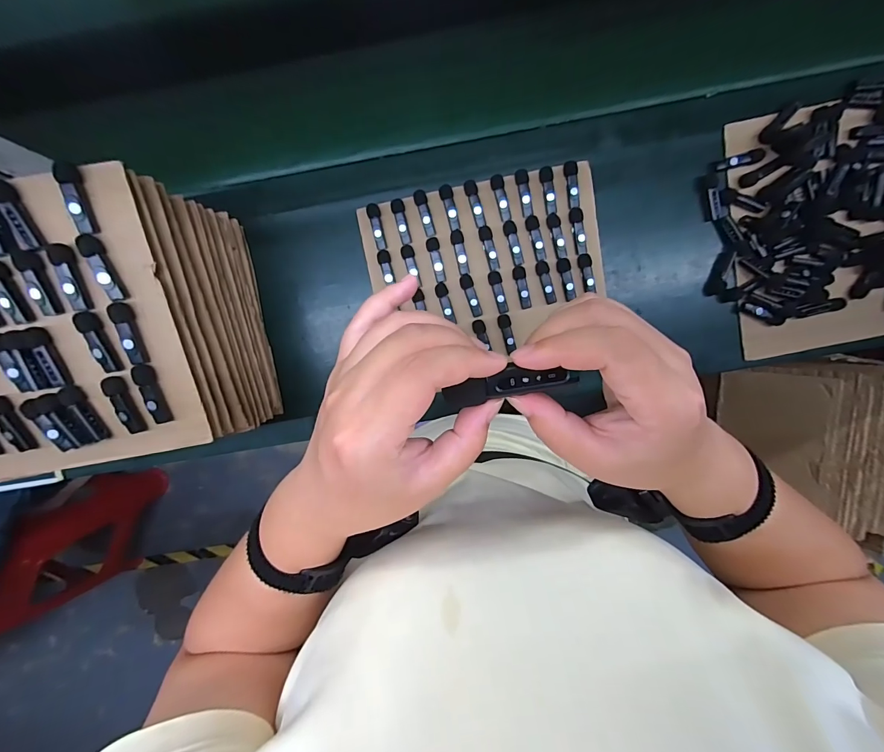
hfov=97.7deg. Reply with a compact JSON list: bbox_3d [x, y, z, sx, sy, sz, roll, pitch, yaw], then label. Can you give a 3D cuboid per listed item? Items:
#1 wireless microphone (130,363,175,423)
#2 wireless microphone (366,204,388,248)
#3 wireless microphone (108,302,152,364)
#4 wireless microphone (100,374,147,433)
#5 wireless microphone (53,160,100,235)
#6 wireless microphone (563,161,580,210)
[{"bbox_3d":[-0.314,0.021,0.417,0.015,0.018,0.066,-9,95,2],"label":"wireless microphone"},{"bbox_3d":[-0.097,-0.224,0.579,0.020,0.010,0.067,-10,99,2],"label":"wireless microphone"},{"bbox_3d":[-0.322,-0.043,0.398,0.012,0.021,0.063,-9,95,2],"label":"wireless microphone"},{"bbox_3d":[-0.345,0.032,0.420,0.015,0.021,0.066,-14,98,3],"label":"wireless microphone"},{"bbox_3d":[-0.350,-0.171,0.369,0.015,0.016,0.065,-9,95,2],"label":"wireless microphone"},{"bbox_3d":[0.190,-0.280,0.566,0.020,0.010,0.064,-6,99,2],"label":"wireless microphone"}]

